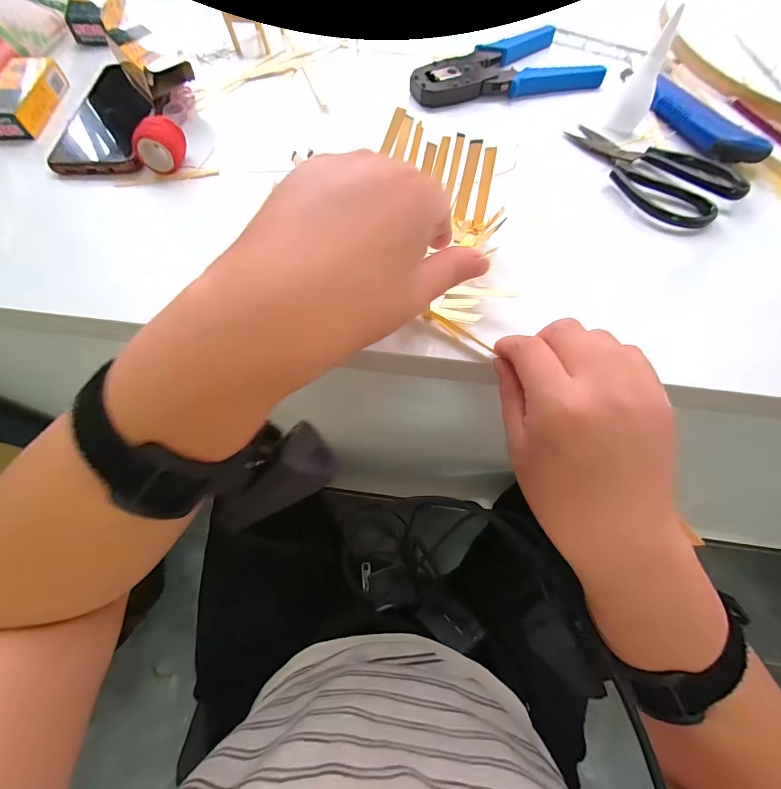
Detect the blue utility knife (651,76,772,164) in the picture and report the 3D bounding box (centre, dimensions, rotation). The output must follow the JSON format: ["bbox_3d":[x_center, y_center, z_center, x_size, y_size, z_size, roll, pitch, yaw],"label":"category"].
[{"bbox_3d":[0.281,-0.249,0.334,0.033,0.016,0.124,-25,68,-11],"label":"blue utility knife"}]

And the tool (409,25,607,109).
[{"bbox_3d":[0.111,-0.338,0.378,0.190,0.015,0.096,-16,67,-7],"label":"tool"}]

